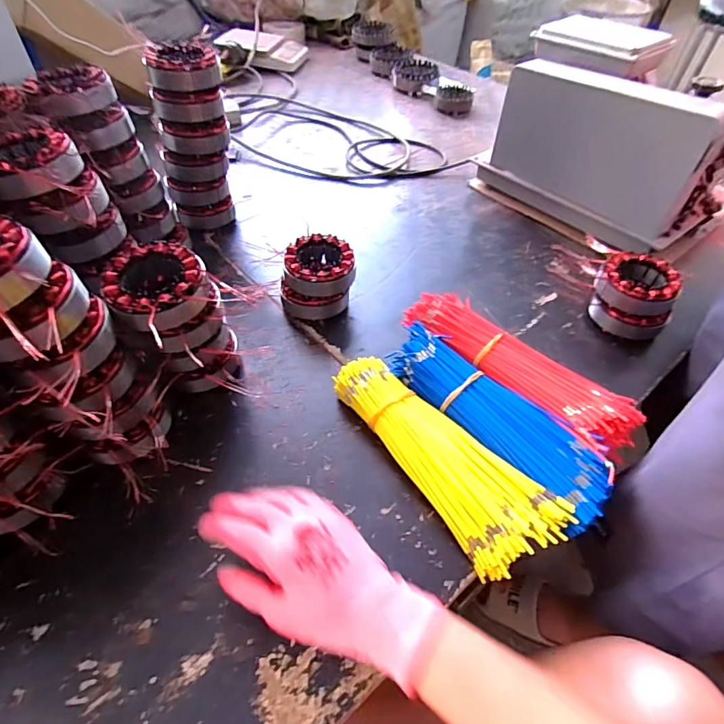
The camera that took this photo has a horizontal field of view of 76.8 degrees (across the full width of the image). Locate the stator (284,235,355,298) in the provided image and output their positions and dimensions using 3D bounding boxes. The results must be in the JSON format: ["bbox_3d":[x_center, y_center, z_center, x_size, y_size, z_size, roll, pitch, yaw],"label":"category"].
[{"bbox_3d":[-0.053,-0.117,0.564,0.084,0.040,0.077,1,49,-1],"label":"stator"}]

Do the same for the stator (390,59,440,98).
[{"bbox_3d":[0.133,-0.714,1.151,0.117,0.049,0.143,3,49,2],"label":"stator"}]

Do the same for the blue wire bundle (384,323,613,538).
[{"bbox_3d":[0.128,0.053,0.462,0.081,0.050,0.254,-33,56,-26],"label":"blue wire bundle"}]

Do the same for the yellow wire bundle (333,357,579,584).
[{"bbox_3d":[0.067,0.087,0.438,0.086,0.043,0.251,-33,56,-26],"label":"yellow wire bundle"}]

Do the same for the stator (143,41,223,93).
[{"bbox_3d":[-0.223,-0.367,0.570,0.089,0.037,0.070,-11,50,-11],"label":"stator"}]

